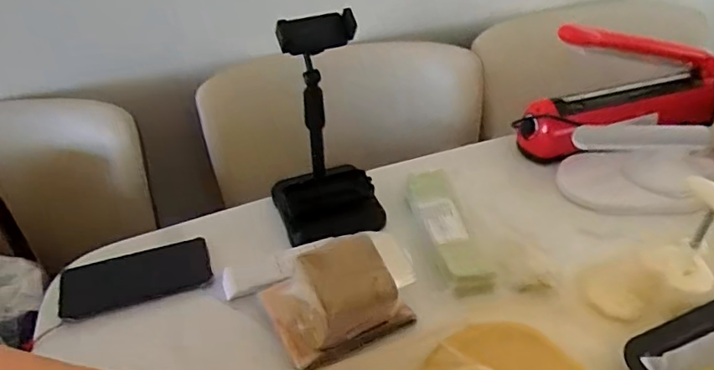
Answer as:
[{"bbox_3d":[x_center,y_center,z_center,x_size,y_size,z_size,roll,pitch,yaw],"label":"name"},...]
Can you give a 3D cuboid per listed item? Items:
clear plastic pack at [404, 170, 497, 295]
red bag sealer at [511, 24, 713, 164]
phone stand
[{"bbox_3d":[0.105,0.045,0.651,0.058,0.027,0.191,-8,40,-8],"label":"clear plastic pack"},{"bbox_3d":[0.379,-0.143,0.775,0.304,0.169,0.081,-15,42,-16],"label":"red bag sealer"},{"bbox_3d":[-0.043,-0.057,0.646,0.118,0.261,0.111,-16,42,-17],"label":"phone stand"}]

